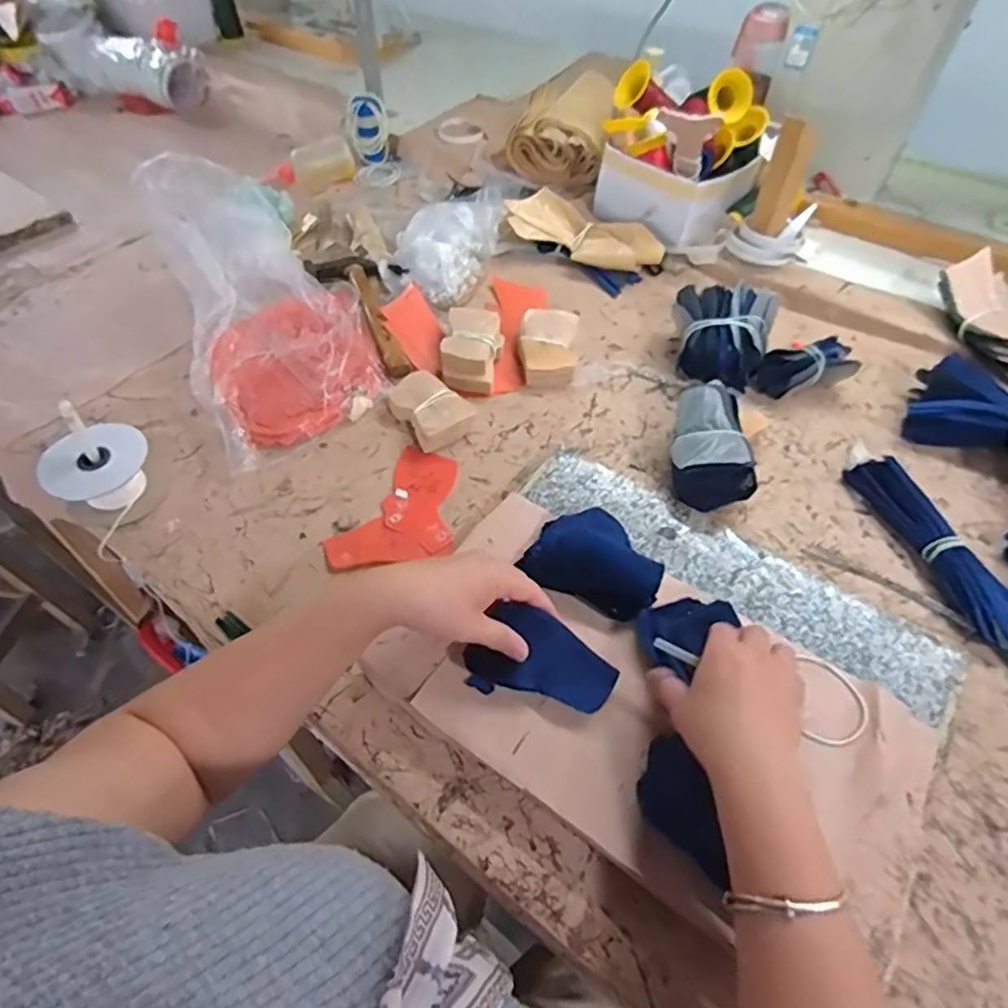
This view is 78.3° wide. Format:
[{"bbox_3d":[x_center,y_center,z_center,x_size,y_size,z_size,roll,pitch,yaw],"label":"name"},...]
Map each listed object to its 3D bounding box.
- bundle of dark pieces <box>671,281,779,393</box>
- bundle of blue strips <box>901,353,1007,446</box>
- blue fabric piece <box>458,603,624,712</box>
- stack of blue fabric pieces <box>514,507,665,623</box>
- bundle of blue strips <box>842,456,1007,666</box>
[{"bbox_3d":[0.251,-0.197,0.716,0.111,0.067,0.105,11,54,9],"label":"bundle of dark pieces"},{"bbox_3d":[0.523,-0.075,0.629,0.094,0.065,0.218,-38,48,-24],"label":"bundle of blue strips"},{"bbox_3d":[0.031,0.121,0.477,0.108,0.020,0.063,15,55,12],"label":"blue fabric piece"},{"bbox_3d":[0.081,0.051,0.545,0.112,0.027,0.088,25,57,18],"label":"stack of blue fabric pieces"},{"bbox_3d":[0.399,0.045,0.565,0.039,0.031,0.220,-15,55,-10],"label":"bundle of blue strips"}]

